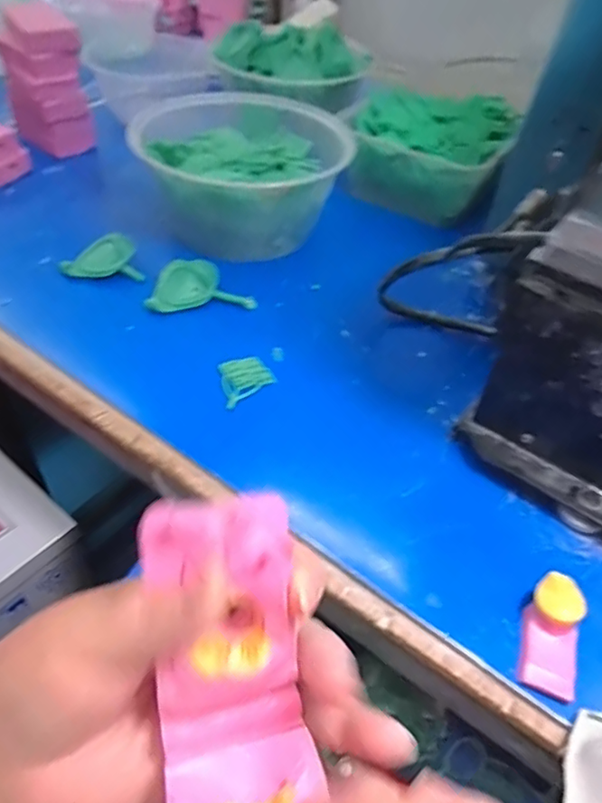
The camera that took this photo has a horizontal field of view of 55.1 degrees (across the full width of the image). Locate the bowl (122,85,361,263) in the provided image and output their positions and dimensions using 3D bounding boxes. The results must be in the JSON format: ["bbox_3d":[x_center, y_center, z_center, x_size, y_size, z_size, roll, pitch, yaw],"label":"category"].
[{"bbox_3d":[-0.049,-0.181,0.467,0.149,0.074,0.159,3,46,-3],"label":"bowl"}]

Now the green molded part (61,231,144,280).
[{"bbox_3d":[-0.149,-0.103,0.425,0.053,0.018,0.046,-16,50,-19],"label":"green molded part"}]

